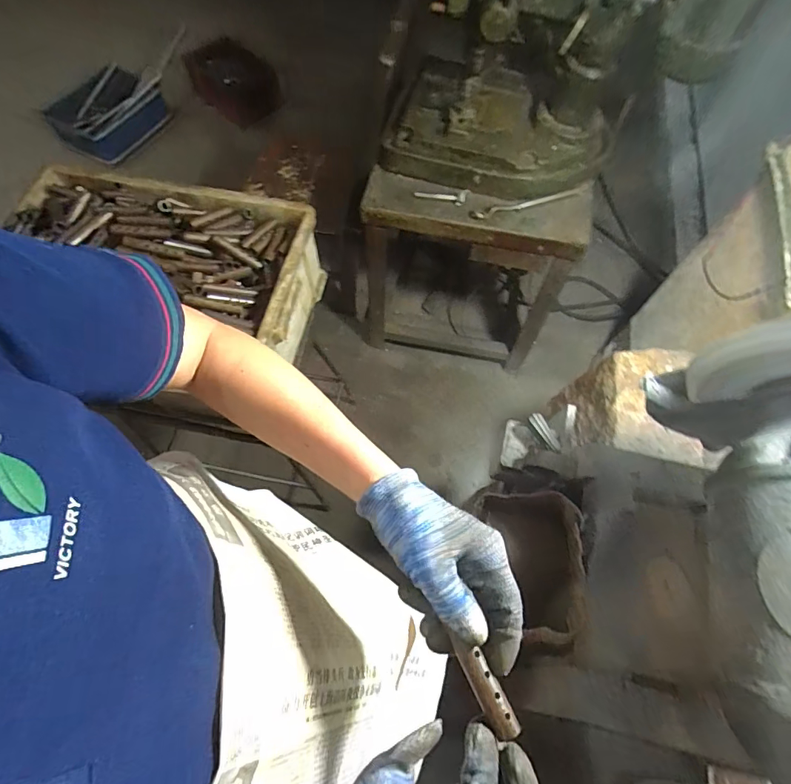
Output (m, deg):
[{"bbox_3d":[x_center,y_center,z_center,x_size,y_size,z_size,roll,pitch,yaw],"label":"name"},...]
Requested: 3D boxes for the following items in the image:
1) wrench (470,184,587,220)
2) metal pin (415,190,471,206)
[{"bbox_3d":[0.289,-0.415,0.960,0.264,0.019,0.035,-17,68,-8],"label":"wrench"},{"bbox_3d":[0.105,-0.434,0.985,0.120,0.012,0.034,-3,66,-2],"label":"metal pin"}]

